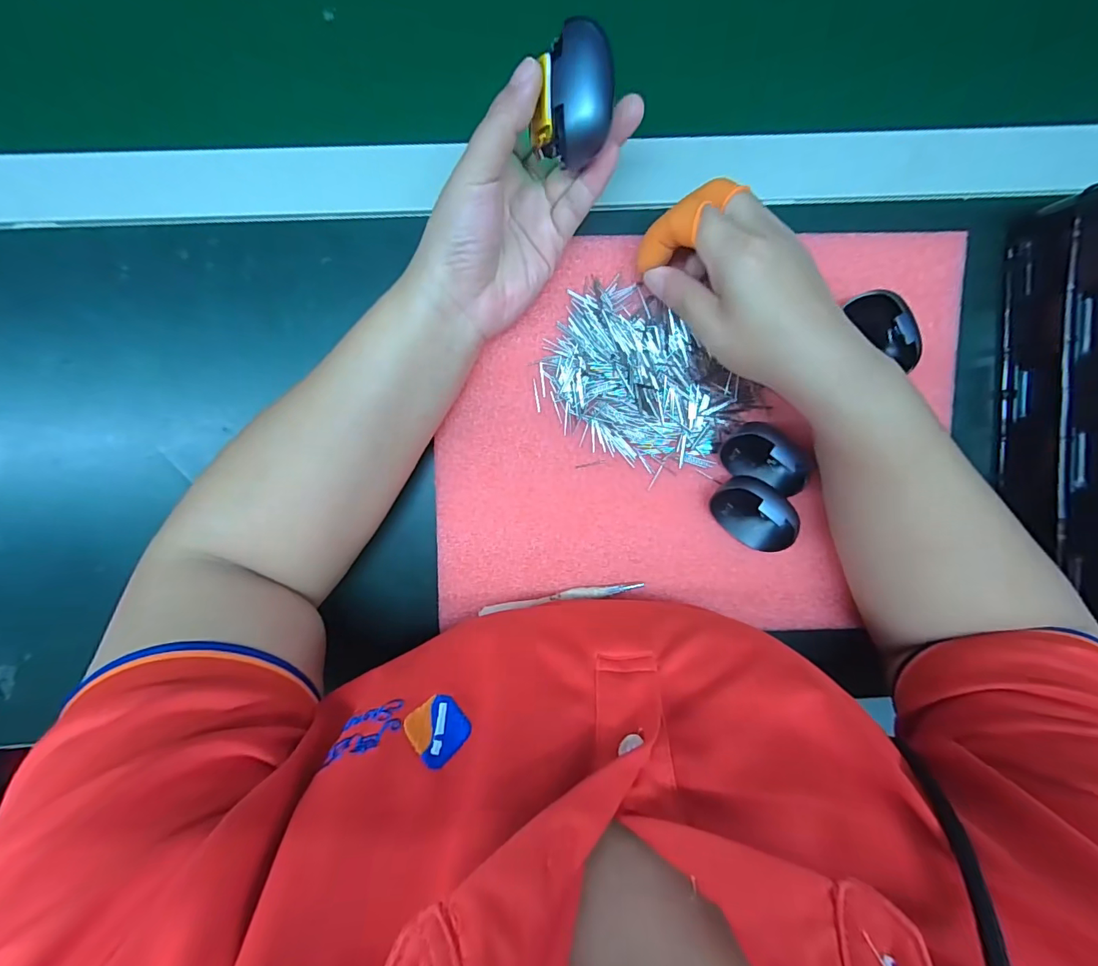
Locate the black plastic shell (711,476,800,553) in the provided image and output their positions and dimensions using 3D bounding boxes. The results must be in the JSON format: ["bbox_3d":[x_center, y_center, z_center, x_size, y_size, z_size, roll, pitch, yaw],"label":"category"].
[{"bbox_3d":[0.134,0.020,0.303,0.055,0.030,0.037,36,93,-4],"label":"black plastic shell"}]

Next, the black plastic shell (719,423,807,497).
[{"bbox_3d":[0.140,-0.016,0.298,0.055,0.030,0.034,22,94,-3],"label":"black plastic shell"}]

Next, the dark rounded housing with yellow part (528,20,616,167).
[{"bbox_3d":[0.012,-0.189,0.230,0.032,0.031,0.053,5,110,-12],"label":"dark rounded housing with yellow part"}]

